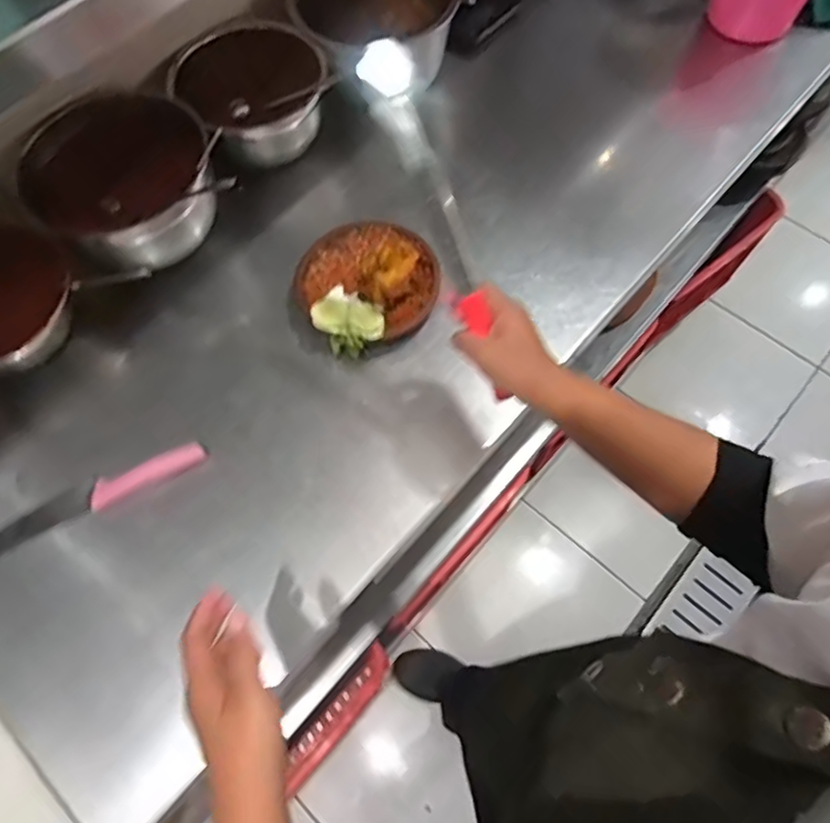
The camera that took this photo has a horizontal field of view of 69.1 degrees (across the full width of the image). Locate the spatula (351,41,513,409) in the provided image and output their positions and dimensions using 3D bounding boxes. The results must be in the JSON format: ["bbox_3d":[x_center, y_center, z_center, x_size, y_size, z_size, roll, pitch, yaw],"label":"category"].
[{"bbox_3d":[0.025,-0.146,0.488,0.034,0.023,0.287,-26,106,-9],"label":"spatula"}]

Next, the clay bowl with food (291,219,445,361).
[{"bbox_3d":[-0.052,-0.149,0.693,0.156,0.061,0.163,-1,66,2],"label":"clay bowl with food"}]

